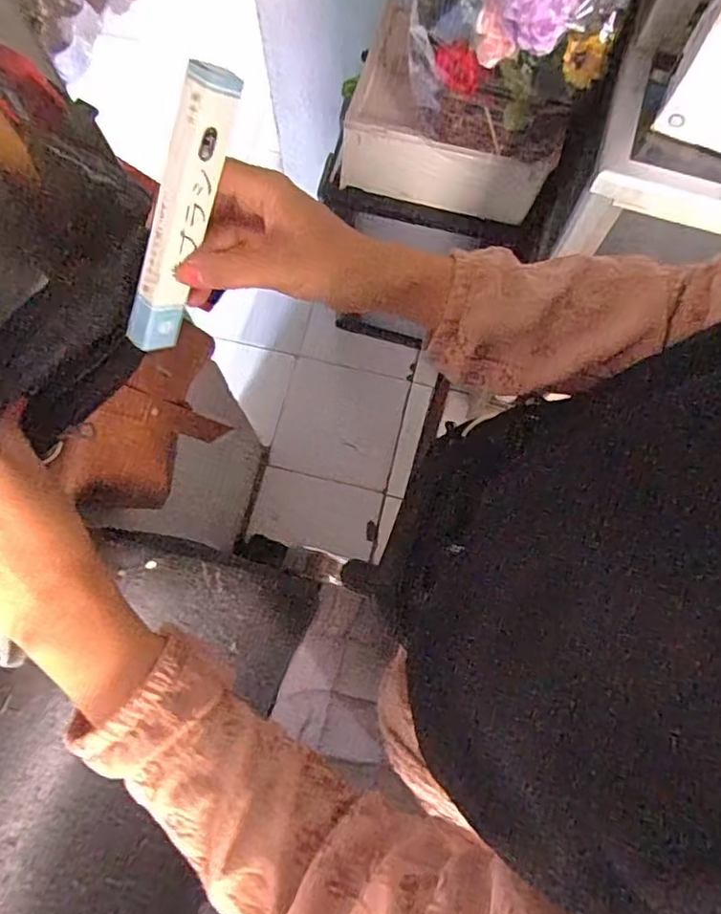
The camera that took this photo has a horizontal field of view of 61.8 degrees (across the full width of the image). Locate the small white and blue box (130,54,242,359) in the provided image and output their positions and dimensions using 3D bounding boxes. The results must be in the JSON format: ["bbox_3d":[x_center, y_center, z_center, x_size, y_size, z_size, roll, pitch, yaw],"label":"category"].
[{"bbox_3d":[-0.098,-0.127,0.328,0.022,0.152,0.021,33,33,9],"label":"small white and blue box"}]

